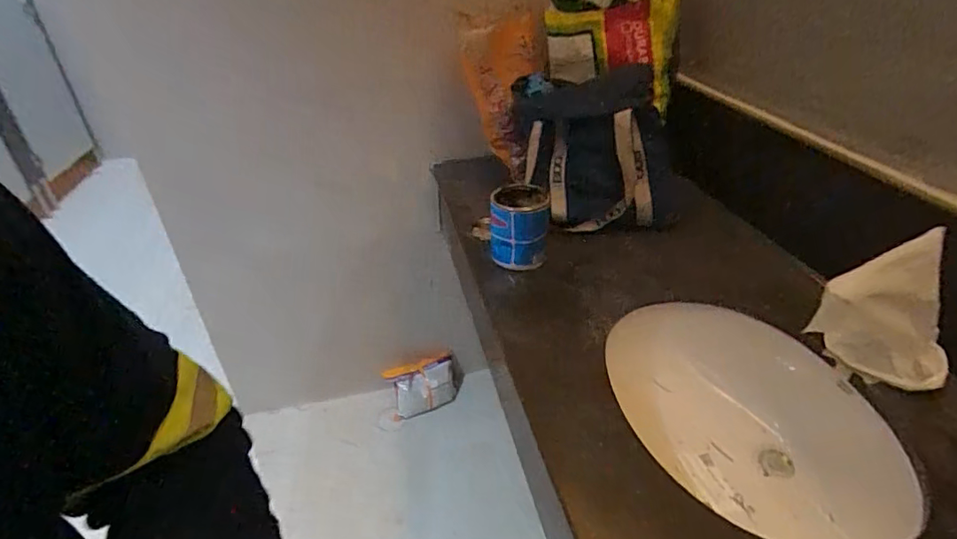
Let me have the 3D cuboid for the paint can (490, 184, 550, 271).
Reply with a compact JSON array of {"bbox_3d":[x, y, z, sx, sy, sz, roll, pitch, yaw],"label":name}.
[{"bbox_3d":[0.075,-0.079,0.962,0.109,0.116,0.105,3,34,9],"label":"paint can"}]

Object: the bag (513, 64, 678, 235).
[{"bbox_3d":[0.233,-0.232,1.050,0.269,0.252,0.233,-8,34,-8],"label":"bag"}]

